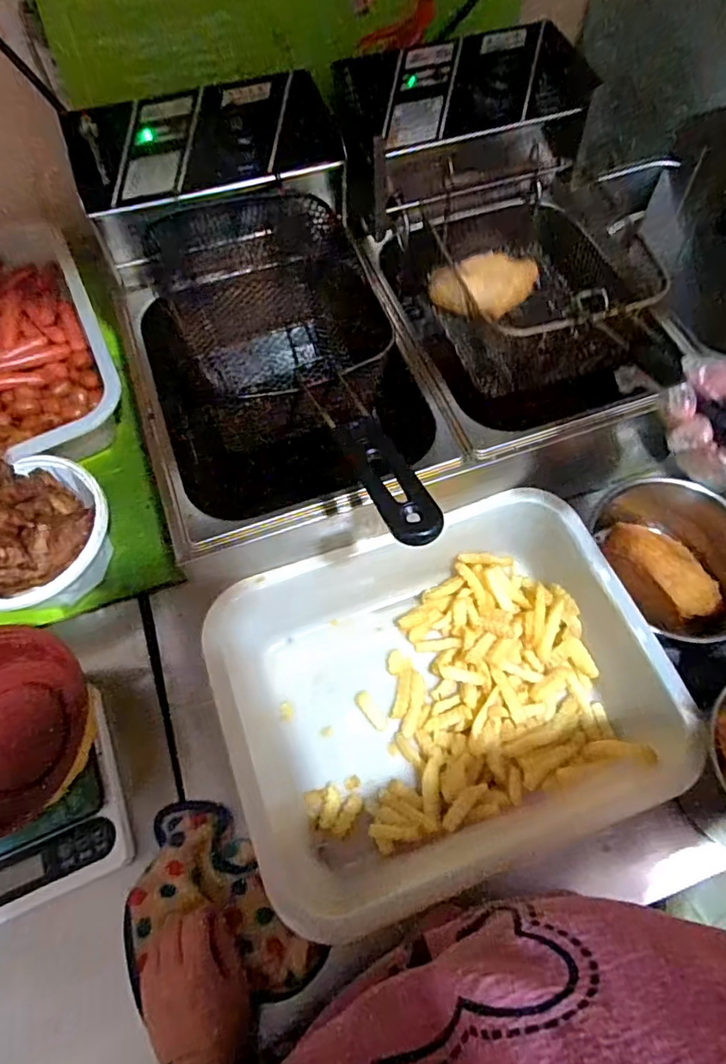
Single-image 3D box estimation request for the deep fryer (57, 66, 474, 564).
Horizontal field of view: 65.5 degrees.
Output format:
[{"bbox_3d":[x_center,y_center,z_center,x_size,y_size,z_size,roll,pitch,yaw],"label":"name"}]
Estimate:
[{"bbox_3d":[-0.090,-0.197,0.578,0.275,0.244,0.402,-17,65,-7],"label":"deep fryer"}]

